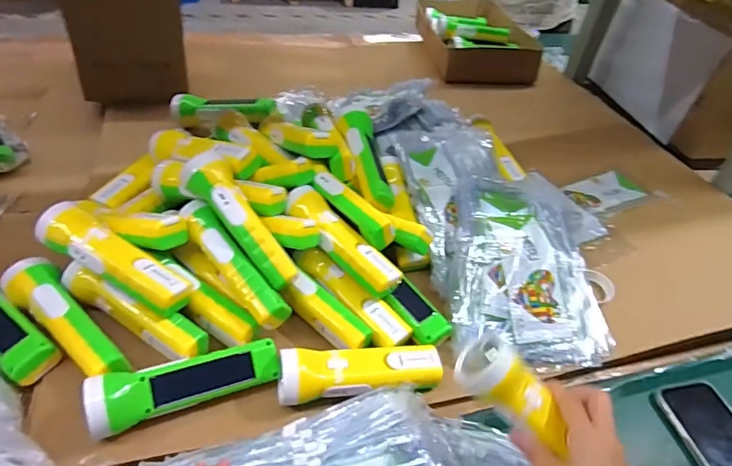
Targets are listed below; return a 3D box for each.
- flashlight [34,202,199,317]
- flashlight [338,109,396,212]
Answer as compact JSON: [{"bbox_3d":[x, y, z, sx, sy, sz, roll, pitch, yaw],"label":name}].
[{"bbox_3d":[-0.253,0.027,0.480,0.172,0.057,0.056,20,44,14],"label":"flashlight"},{"bbox_3d":[-0.002,-0.104,0.645,0.049,0.048,0.175,-21,58,10],"label":"flashlight"}]

